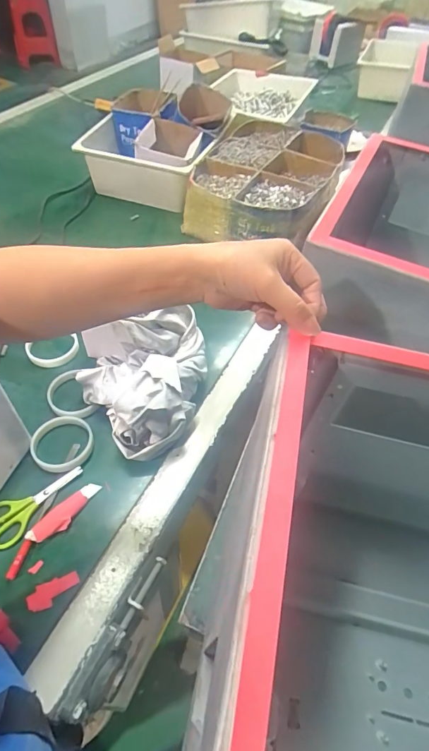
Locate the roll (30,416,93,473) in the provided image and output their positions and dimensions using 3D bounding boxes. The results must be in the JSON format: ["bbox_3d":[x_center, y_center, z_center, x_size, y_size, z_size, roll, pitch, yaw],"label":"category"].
[{"bbox_3d":[-0.216,0.095,0.588,0.083,0.015,0.089,-9,53,-11],"label":"roll"}]

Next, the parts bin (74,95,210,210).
[{"bbox_3d":[-0.160,-0.526,1.004,0.282,0.144,0.240,14,52,6],"label":"parts bin"}]

